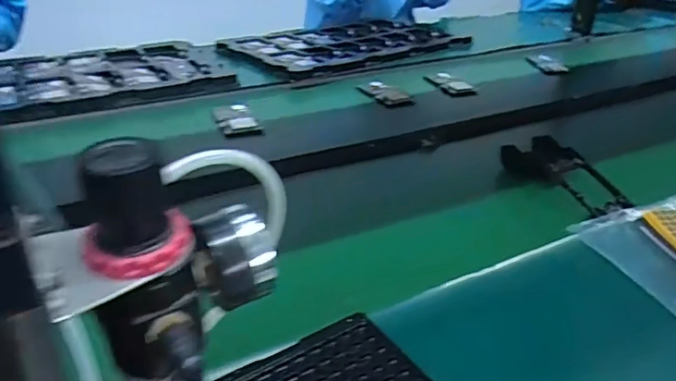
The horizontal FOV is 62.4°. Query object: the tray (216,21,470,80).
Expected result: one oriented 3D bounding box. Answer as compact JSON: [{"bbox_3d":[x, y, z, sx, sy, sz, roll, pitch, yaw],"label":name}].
[{"bbox_3d":[0.013,-0.360,1.349,0.573,0.023,0.354,-18,36,-32],"label":"tray"}]

